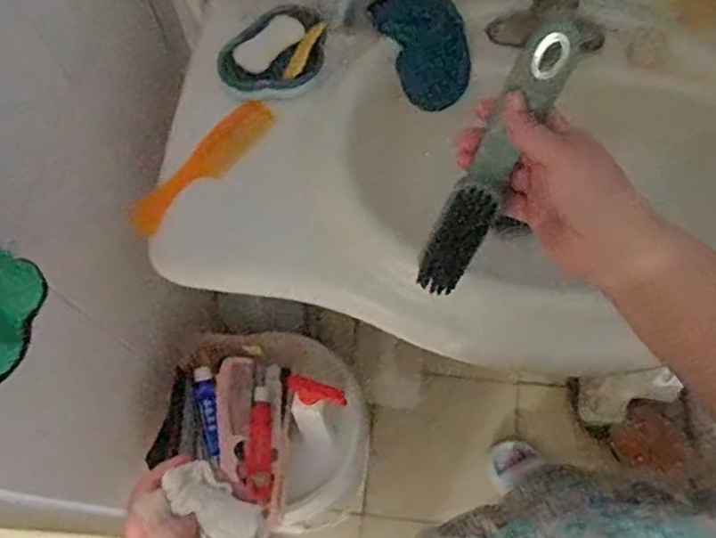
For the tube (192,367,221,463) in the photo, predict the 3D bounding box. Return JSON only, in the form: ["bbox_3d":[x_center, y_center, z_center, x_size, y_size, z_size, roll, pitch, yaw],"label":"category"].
[{"bbox_3d":[-0.216,0.210,0.966,0.031,0.021,0.137,-14,67,-3],"label":"tube"}]

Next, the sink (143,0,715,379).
[{"bbox_3d":[0.184,-0.138,0.721,0.755,0.170,0.481,-2,67,2],"label":"sink"}]

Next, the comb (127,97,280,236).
[{"bbox_3d":[-0.168,-0.112,0.718,0.046,0.006,0.188,41,79,12],"label":"comb"}]

